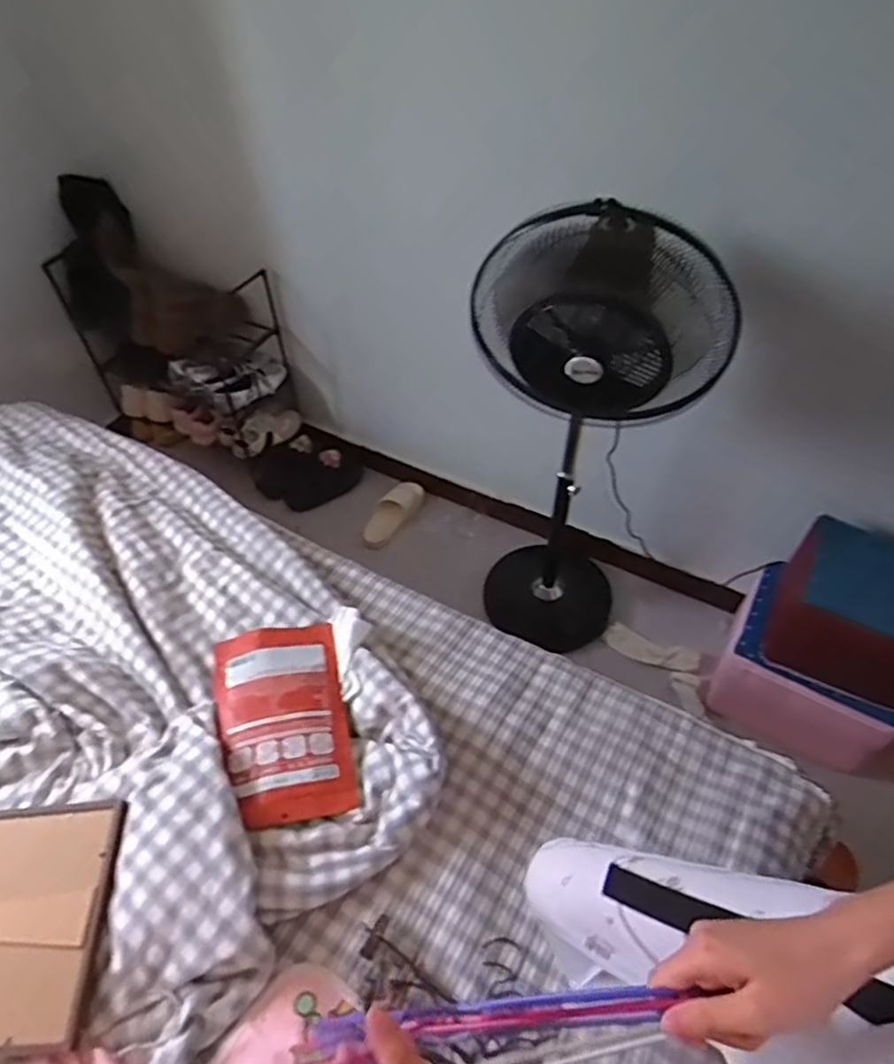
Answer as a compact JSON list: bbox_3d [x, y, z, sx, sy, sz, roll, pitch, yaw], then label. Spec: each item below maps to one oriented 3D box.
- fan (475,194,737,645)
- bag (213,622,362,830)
[{"bbox_3d":[0.253,-0.194,1.452,0.375,1.138,0.546,4,49,3],"label":"fan"},{"bbox_3d":[-0.254,0.287,1.012,0.193,0.055,0.330,-11,50,-9],"label":"bag"}]

